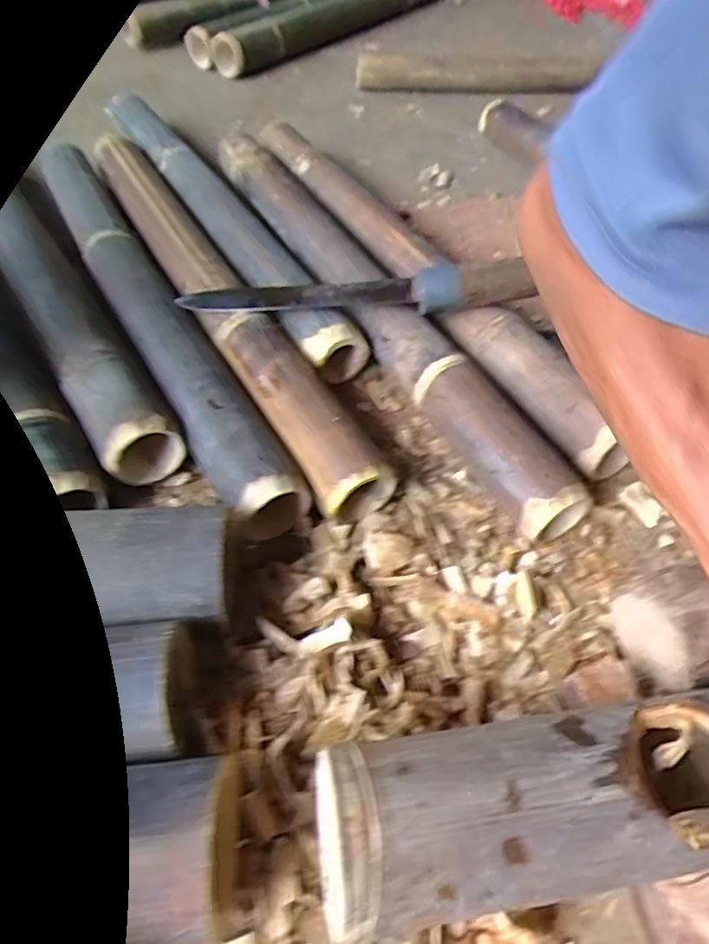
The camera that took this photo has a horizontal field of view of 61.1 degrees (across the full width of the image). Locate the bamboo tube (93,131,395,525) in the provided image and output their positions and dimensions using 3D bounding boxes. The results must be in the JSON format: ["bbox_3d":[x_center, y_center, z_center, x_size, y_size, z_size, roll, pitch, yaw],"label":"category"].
[{"bbox_3d":[-0.163,-0.215,0.632,0.064,0.052,0.678,-24,57,-19],"label":"bamboo tube"}]

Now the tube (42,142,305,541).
[{"bbox_3d":[-0.226,-0.198,0.616,0.060,0.049,0.682,-24,56,-19],"label":"tube"}]

